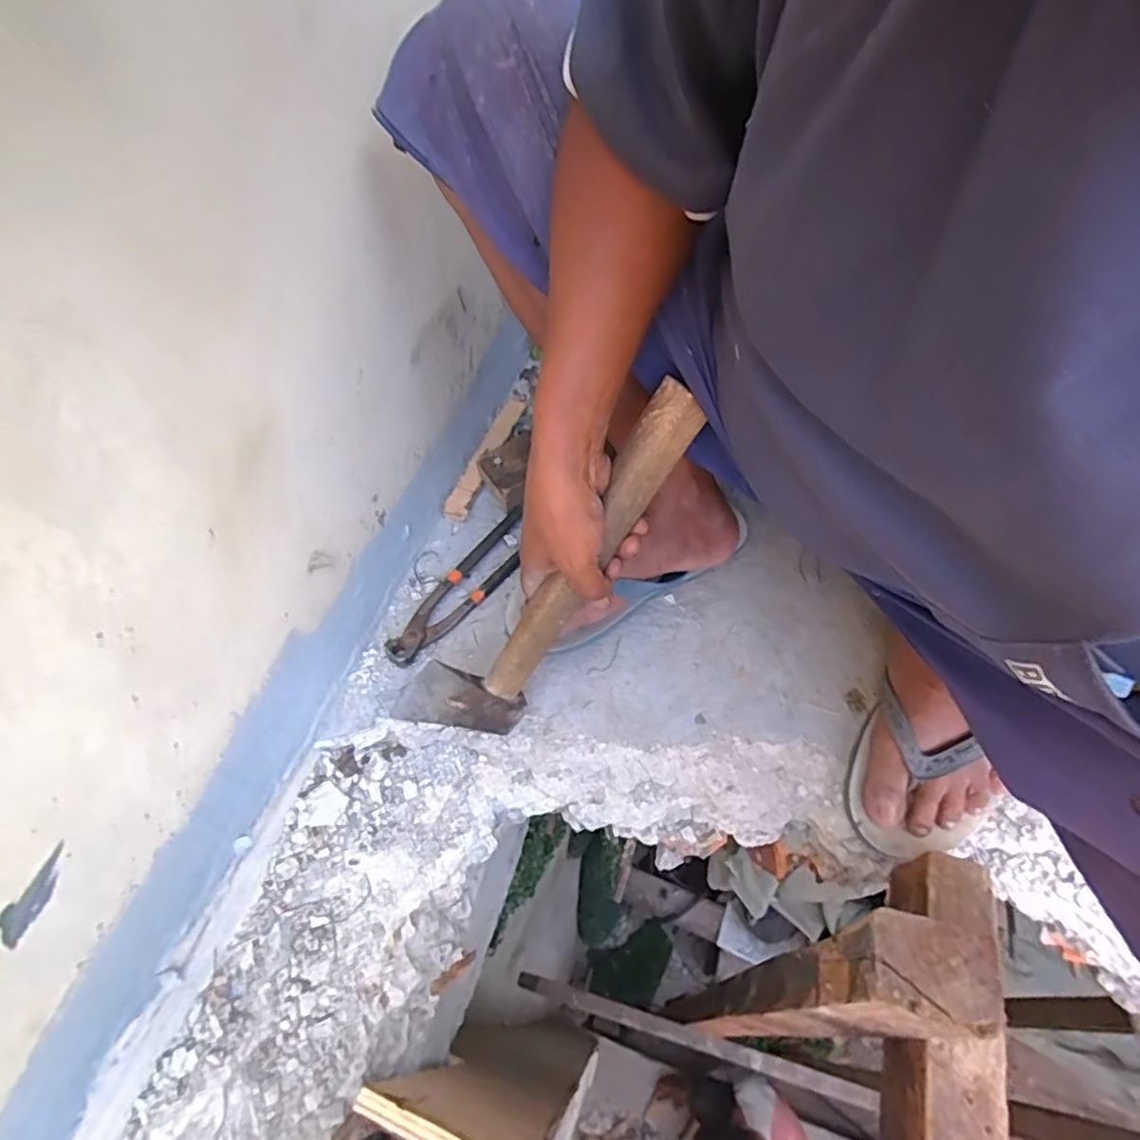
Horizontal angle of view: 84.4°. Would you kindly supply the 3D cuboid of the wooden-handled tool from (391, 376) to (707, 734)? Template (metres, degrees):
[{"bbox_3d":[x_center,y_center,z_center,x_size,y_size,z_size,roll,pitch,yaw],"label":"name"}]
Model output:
[{"bbox_3d":[-0.011,0.008,0.478,0.044,0.086,0.328,48,112,30],"label":"wooden-handled tool"}]

